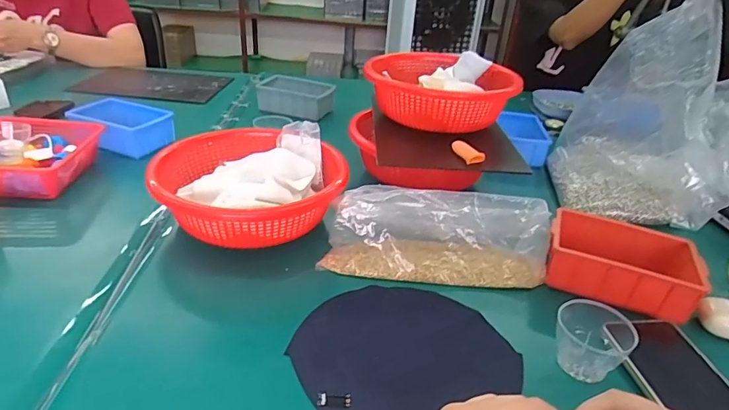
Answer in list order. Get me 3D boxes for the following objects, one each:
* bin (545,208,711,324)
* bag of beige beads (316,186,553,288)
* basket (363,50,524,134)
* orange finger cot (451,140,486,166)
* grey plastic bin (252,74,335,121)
[{"bbox_3d":[0.281,0.062,0.524,0.144,0.054,0.105,16,32,19],"label":"bin"},{"bbox_3d":[0.084,0.033,0.536,0.246,0.069,0.088,7,31,3],"label":"bag of beige beads"},{"bbox_3d":[0.117,-0.170,0.705,0.180,0.074,0.173,-22,38,-35],"label":"basket"},{"bbox_3d":[0.133,-0.069,0.613,0.019,0.016,0.054,-12,33,-23],"label":"orange finger cot"},{"bbox_3d":[-0.139,-0.219,0.957,0.152,0.047,0.107,11,31,11],"label":"grey plastic bin"}]

